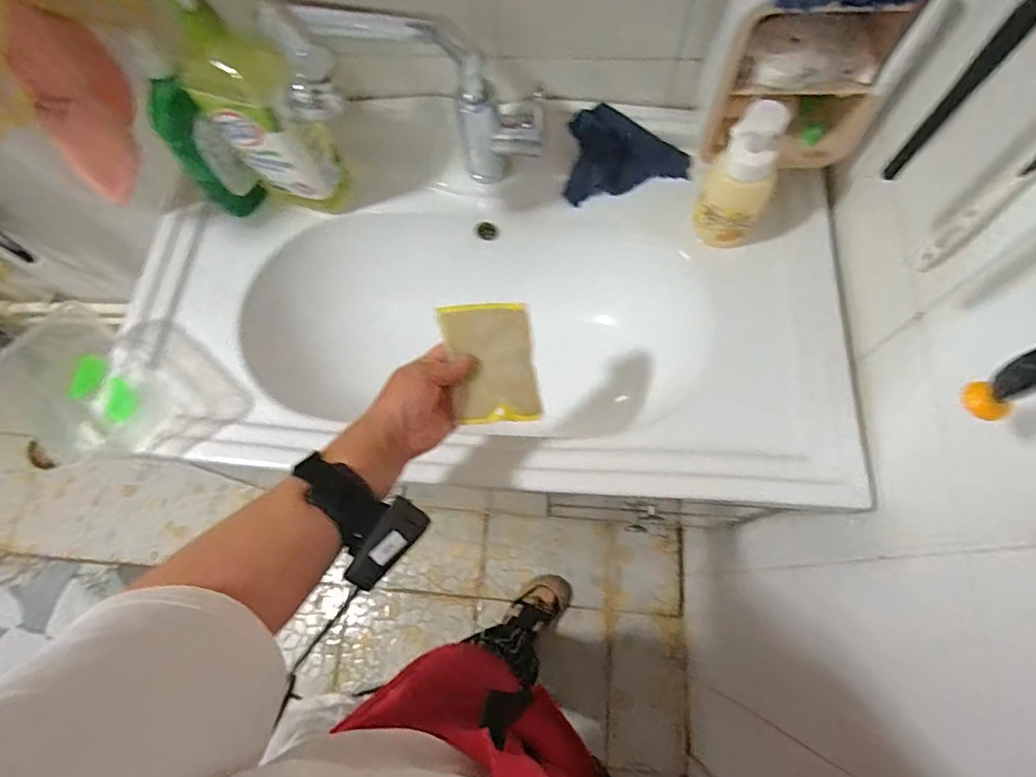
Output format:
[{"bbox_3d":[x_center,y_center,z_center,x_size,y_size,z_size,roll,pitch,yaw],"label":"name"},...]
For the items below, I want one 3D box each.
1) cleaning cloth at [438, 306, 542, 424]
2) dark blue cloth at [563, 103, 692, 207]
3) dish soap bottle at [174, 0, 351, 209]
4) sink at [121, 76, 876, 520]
[{"bbox_3d":[-0.025,-0.024,0.483,0.081,0.011,0.107,-6,87,-14],"label":"cleaning cloth"},{"bbox_3d":[0.127,-0.291,0.645,0.147,0.013,0.098,-12,111,5],"label":"dark blue cloth"},{"bbox_3d":[-0.268,-0.290,0.559,0.102,0.271,0.079,-32,71,-9],"label":"dish soap bottle"},{"bbox_3d":[-0.040,-0.117,0.645,0.791,0.155,0.454,3,69,4],"label":"sink"}]

